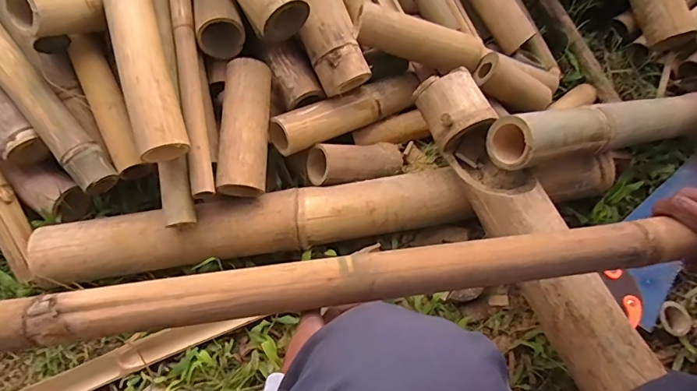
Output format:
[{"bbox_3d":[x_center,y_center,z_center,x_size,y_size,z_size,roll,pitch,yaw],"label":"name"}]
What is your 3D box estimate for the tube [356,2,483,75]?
[{"bbox_3d":[0.112,-0.247,0.698,0.203,0.066,0.050,14,64,-11],"label":"tube"}]

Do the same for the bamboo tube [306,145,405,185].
[{"bbox_3d":[0.018,-0.053,0.686,0.157,0.051,0.055,-8,63,-25],"label":"bamboo tube"}]

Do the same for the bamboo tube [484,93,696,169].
[{"bbox_3d":[0.416,-0.109,0.659,0.504,0.065,0.059,-12,64,-27],"label":"bamboo tube"}]

